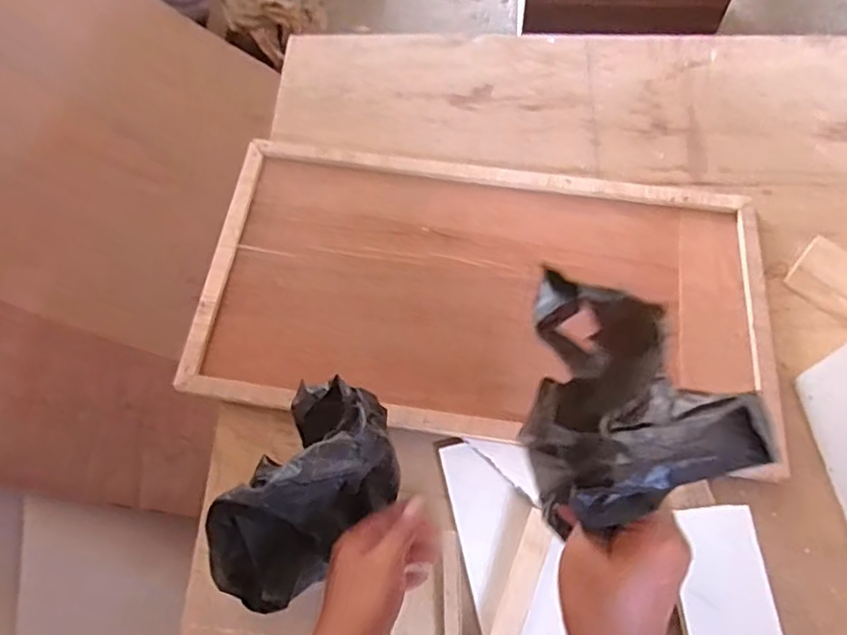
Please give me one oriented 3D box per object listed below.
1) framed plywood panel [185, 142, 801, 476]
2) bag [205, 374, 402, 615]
[{"bbox_3d":[0.066,-0.032,0.710,0.617,0.029,0.335,7,67,6],"label":"framed plywood panel"},{"bbox_3d":[-0.093,0.151,0.522,0.110,0.103,0.192,21,69,12],"label":"bag"}]

